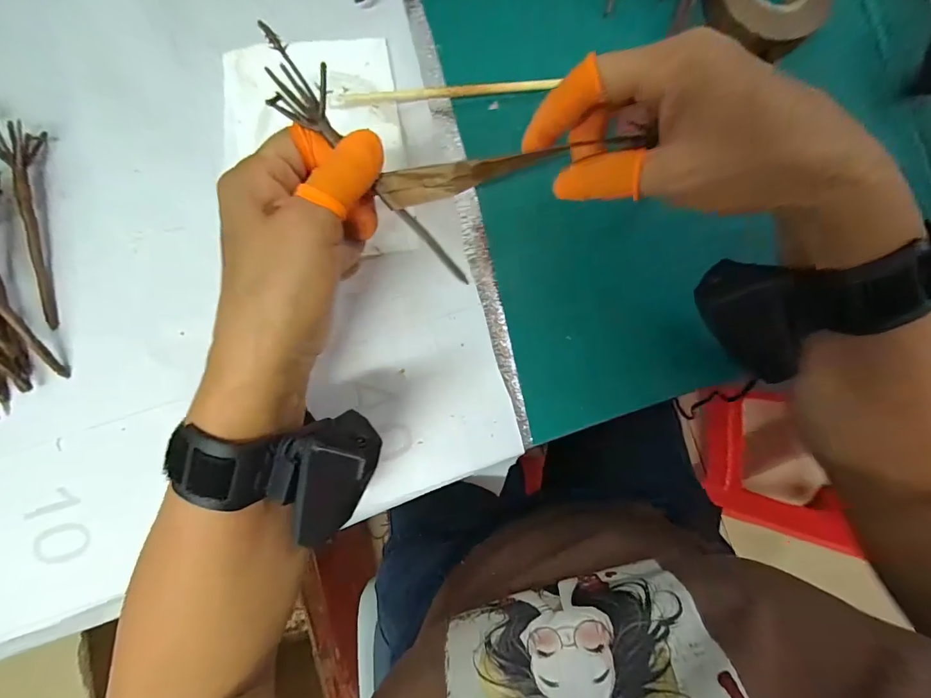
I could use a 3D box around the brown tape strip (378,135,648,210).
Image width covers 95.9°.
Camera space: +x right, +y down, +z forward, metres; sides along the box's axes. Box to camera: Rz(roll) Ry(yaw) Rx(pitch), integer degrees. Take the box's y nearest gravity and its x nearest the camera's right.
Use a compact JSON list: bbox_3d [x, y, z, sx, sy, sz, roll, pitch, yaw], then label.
[{"bbox_3d":[0.020,-0.085,0.194,0.121,0.009,0.014,-12,88,-1],"label":"brown tape strip"}]

